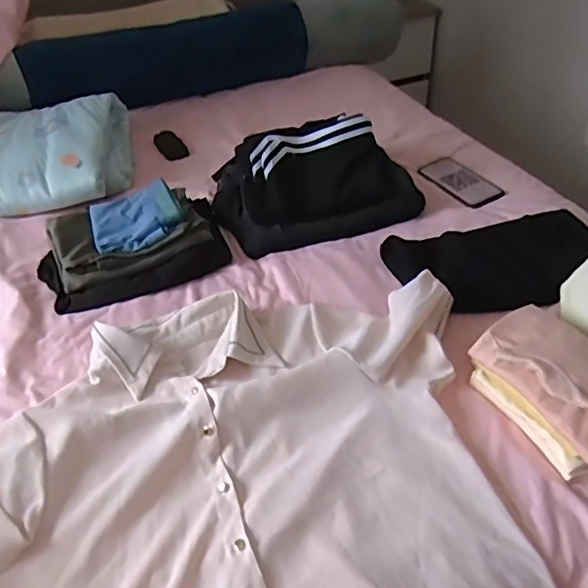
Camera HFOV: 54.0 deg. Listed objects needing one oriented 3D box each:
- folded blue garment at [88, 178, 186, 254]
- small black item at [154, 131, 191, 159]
[{"bbox_3d":[-0.257,-0.128,0.937,0.143,0.031,0.136,-16,42,-14],"label":"folded blue garment"},{"bbox_3d":[-0.277,-0.332,1.288,0.056,0.009,0.110,-29,57,-10],"label":"small black item"}]

